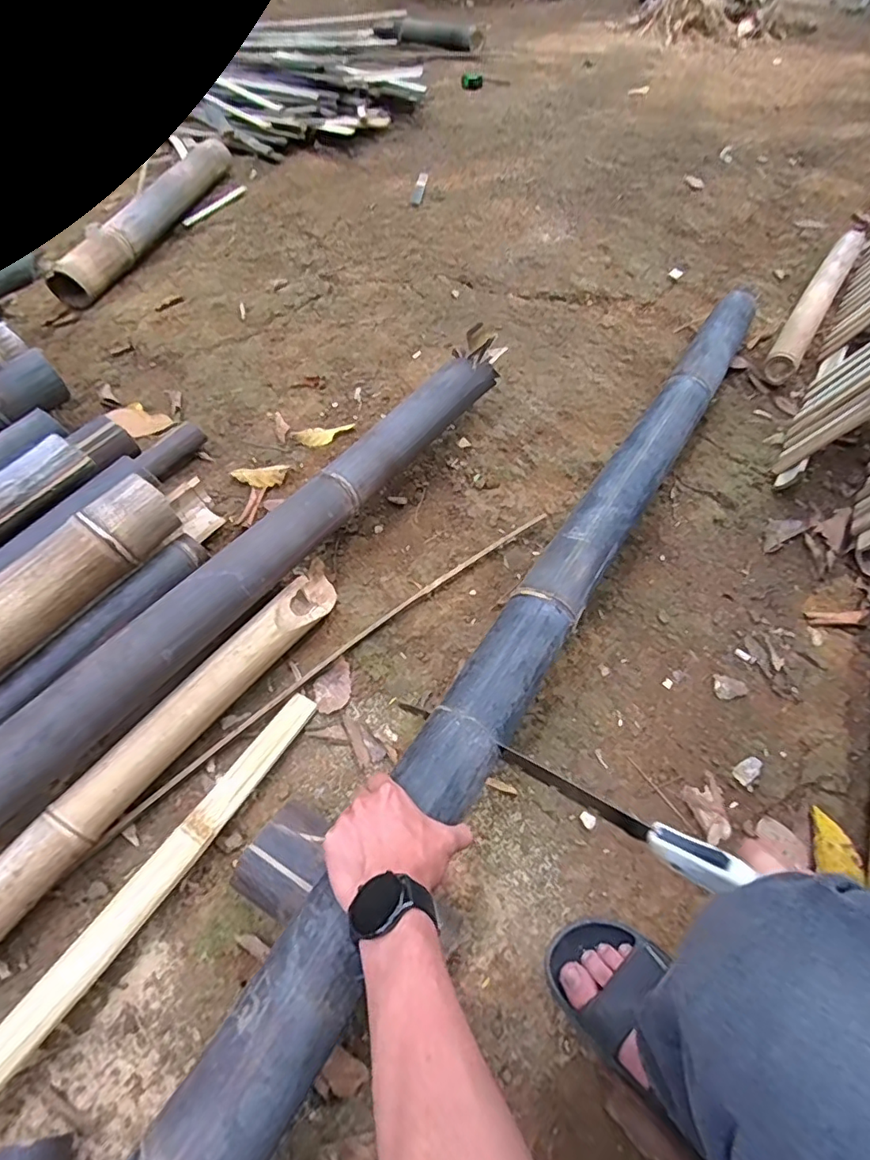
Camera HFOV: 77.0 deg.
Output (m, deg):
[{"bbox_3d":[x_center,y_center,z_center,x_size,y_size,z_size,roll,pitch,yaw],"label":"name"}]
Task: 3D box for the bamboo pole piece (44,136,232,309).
[{"bbox_3d":[-0.734,-0.971,1.427,0.097,0.085,0.813,9,56,6],"label":"bamboo pole piece"}]

